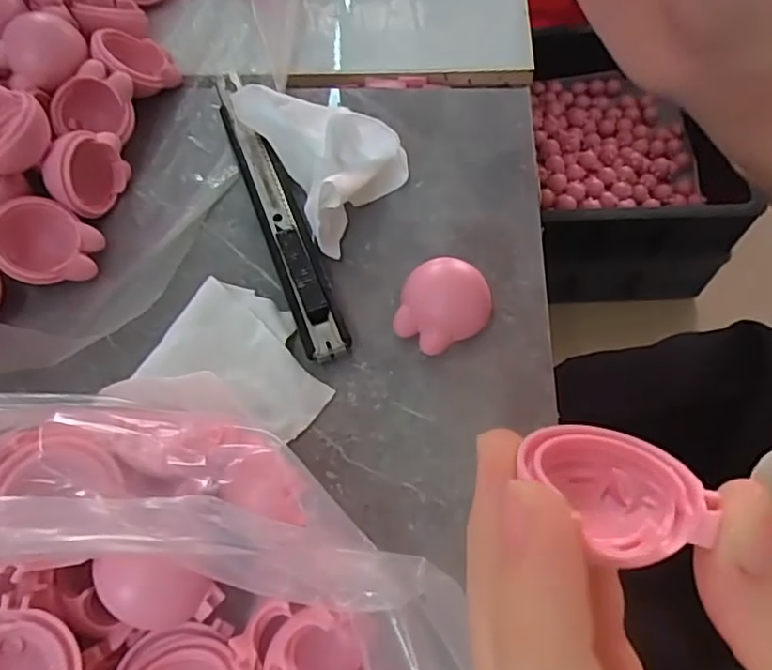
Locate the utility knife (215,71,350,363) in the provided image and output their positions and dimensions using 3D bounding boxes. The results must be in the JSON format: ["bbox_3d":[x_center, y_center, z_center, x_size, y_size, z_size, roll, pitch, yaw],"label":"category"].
[{"bbox_3d":[-0.040,-0.048,0.221,0.015,0.009,0.130,-19,64,-8],"label":"utility knife"}]

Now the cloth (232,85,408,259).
[{"bbox_3d":[-0.019,-0.068,0.223,0.047,0.025,0.067,-26,65,-11],"label":"cloth"}]

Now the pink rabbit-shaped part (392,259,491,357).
[{"bbox_3d":[0.019,-0.009,0.201,0.027,0.012,0.031,32,68,17],"label":"pink rabbit-shaped part"}]

